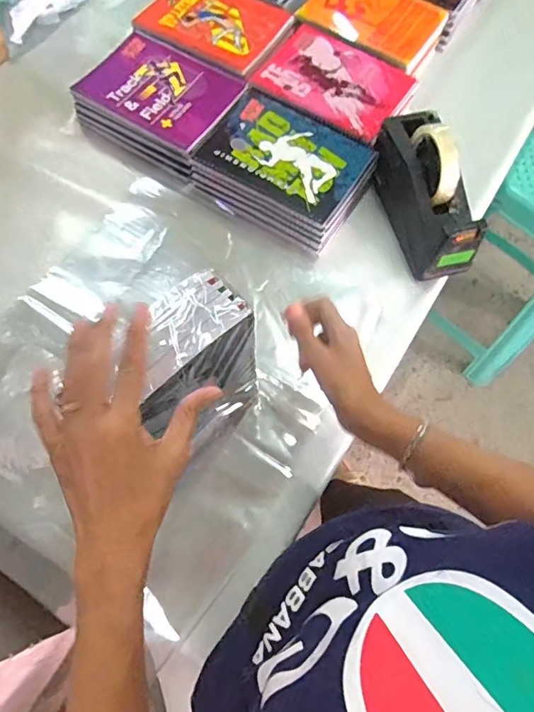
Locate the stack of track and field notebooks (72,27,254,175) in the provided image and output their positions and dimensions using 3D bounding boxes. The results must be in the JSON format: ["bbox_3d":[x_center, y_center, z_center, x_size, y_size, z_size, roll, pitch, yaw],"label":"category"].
[{"bbox_3d":[-0.151,-0.360,0.685,0.195,0.046,0.163,27,69,8],"label":"stack of track and field notebooks"}]

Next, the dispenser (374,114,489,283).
[{"bbox_3d":[0.203,-0.213,0.624,0.078,0.114,0.204,-11,69,-7],"label":"dispenser"}]

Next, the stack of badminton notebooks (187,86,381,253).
[{"bbox_3d":[0.024,-0.256,0.662,0.208,0.053,0.164,29,69,9],"label":"stack of badminton notebooks"}]

